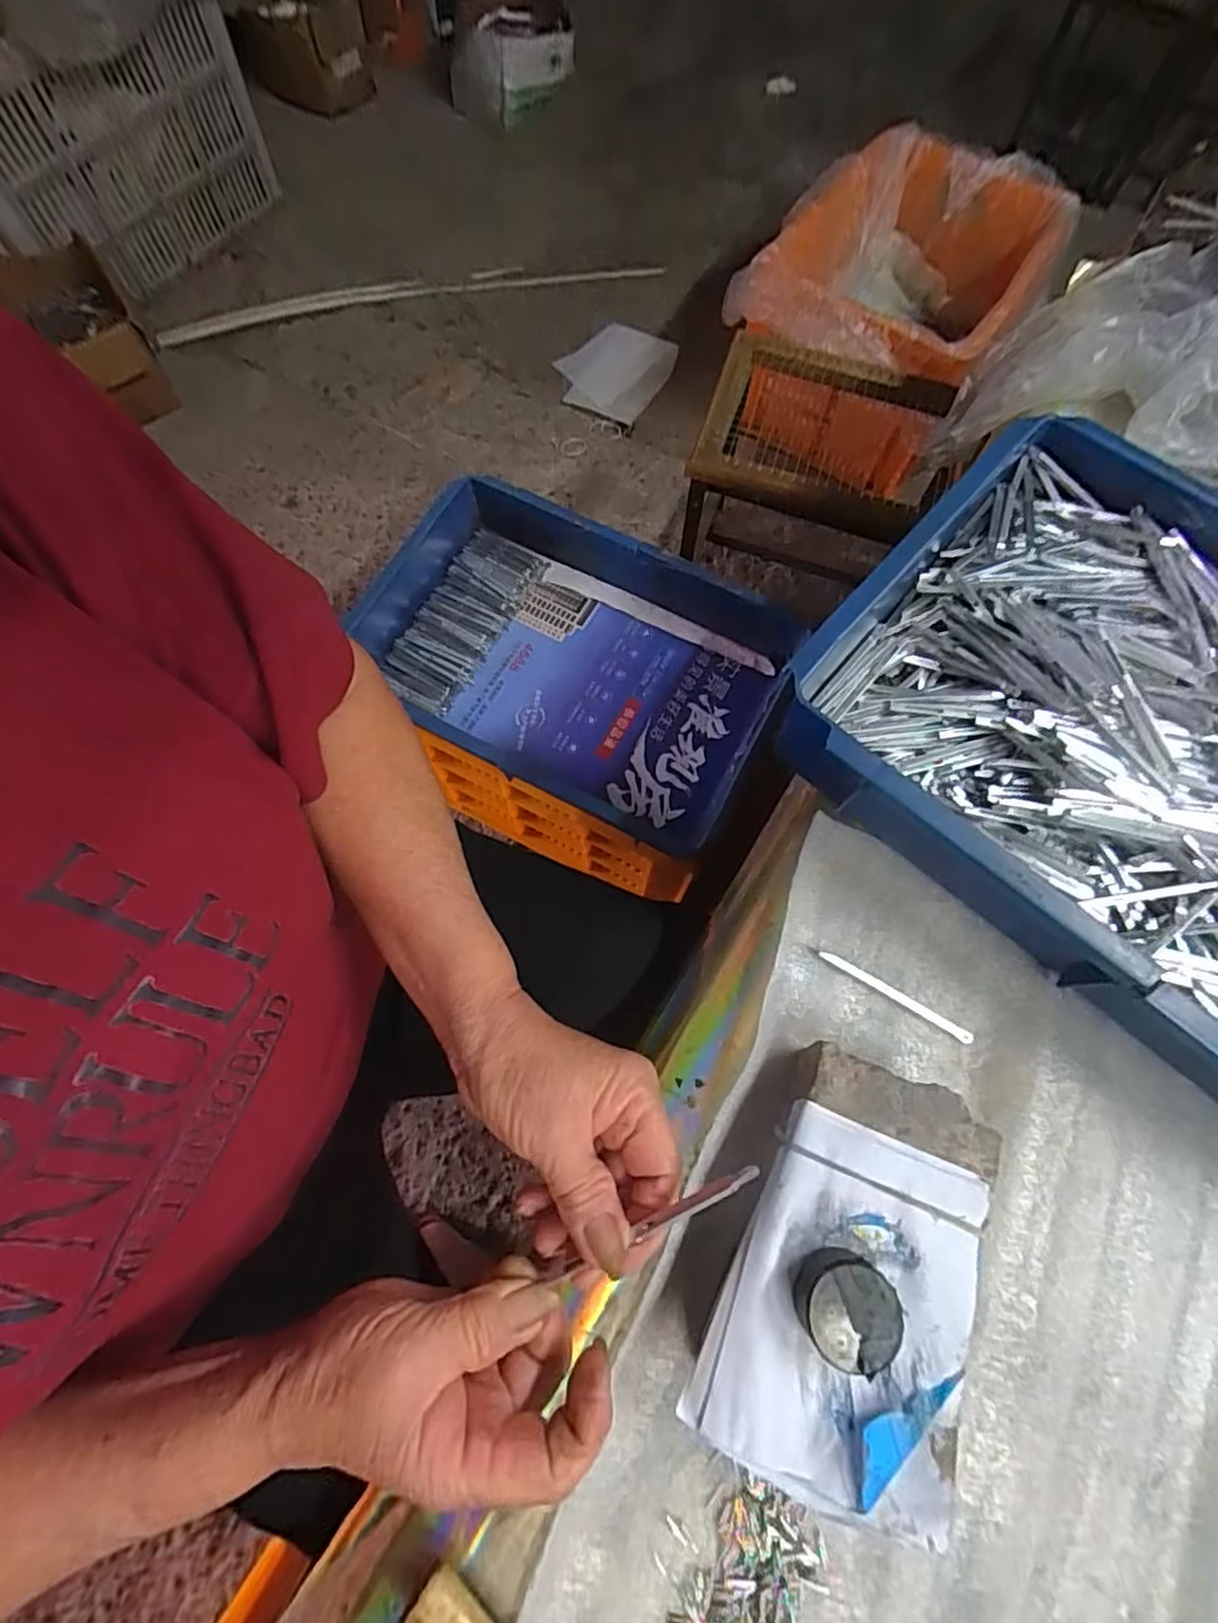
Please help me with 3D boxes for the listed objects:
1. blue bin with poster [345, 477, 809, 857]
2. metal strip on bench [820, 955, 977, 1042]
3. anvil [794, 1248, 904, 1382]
[{"bbox_3d":[-0.049,-0.159,0.715,0.438,0.088,0.285,21,71,6],"label":"blue bin with poster"},{"bbox_3d":[0.156,0.100,0.362,0.088,0.004,0.007,30,72,9],"label":"metal strip on bench"},{"bbox_3d":[0.098,0.204,0.272,0.036,0.017,0.037,0,70,-1],"label":"anvil"}]

